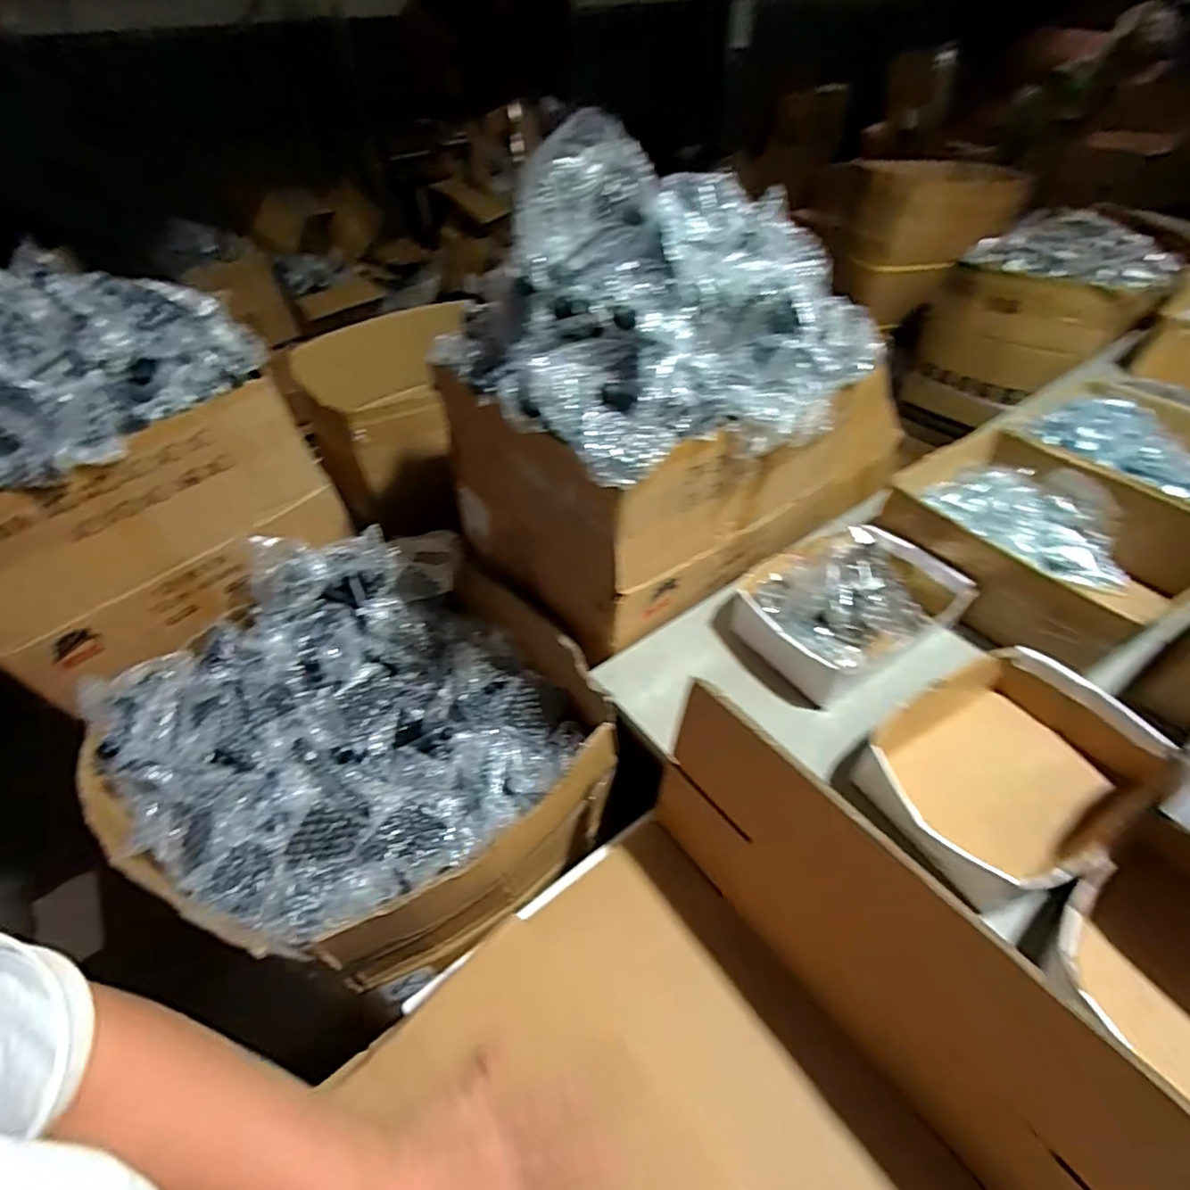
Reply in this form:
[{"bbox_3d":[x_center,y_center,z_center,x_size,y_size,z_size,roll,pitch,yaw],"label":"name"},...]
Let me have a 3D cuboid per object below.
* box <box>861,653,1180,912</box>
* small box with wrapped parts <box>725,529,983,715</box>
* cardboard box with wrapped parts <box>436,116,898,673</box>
[{"bbox_3d":[0.401,0.173,0.586,0.262,0.071,0.187,-21,46,-18],"label":"box"},{"bbox_3d":[0.316,0.013,0.751,0.252,0.083,0.190,-23,47,-19],"label":"small box with wrapped parts"},{"bbox_3d":[0.085,-0.255,0.771,0.465,0.485,0.378,-29,49,-24],"label":"cardboard box with wrapped parts"}]

